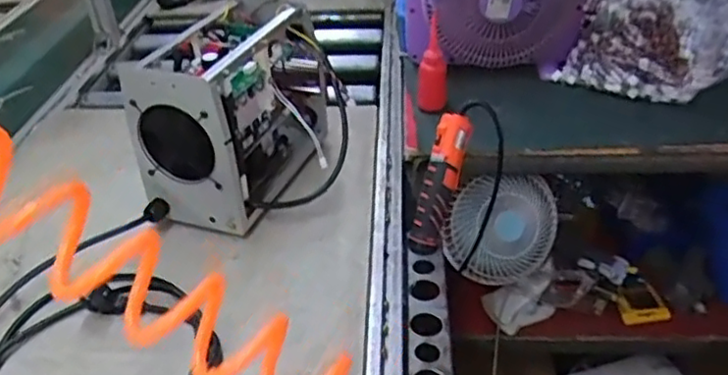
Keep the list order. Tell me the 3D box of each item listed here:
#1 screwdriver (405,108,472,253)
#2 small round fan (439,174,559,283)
[{"bbox_3d":[0.104,-0.004,0.914,0.048,0.196,0.045,19,9,29],"label":"screwdriver"},{"bbox_3d":[0.244,0.070,1.156,0.199,0.194,0.074,-8,35,-7],"label":"small round fan"}]

